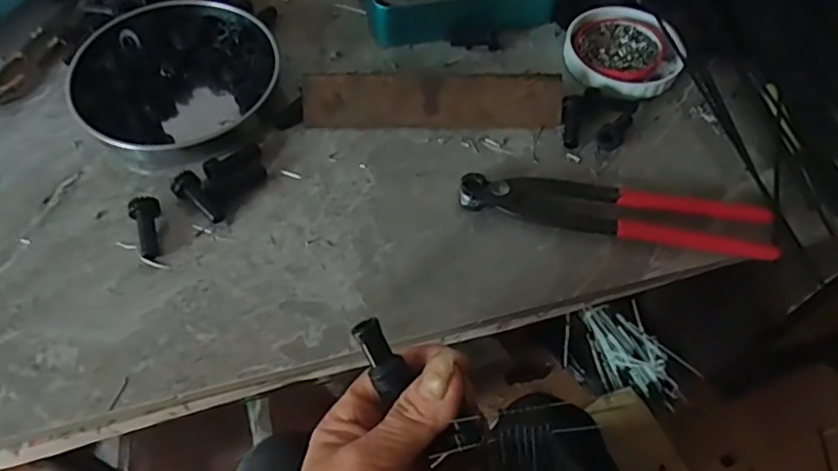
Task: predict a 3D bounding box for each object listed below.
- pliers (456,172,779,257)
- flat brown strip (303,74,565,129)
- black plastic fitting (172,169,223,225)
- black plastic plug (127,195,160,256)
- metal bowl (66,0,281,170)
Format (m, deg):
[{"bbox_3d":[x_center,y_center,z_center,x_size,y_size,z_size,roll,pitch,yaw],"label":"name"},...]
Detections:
[{"bbox_3d":[0.124,-0.014,0.392,0.195,0.016,0.035,8,57,3],"label":"pliers"},{"bbox_3d":[0.011,-0.094,0.433,0.179,0.035,0.006,0,18,-3],"label":"flat brown strip"},{"bbox_3d":[-0.139,-0.022,0.388,0.018,0.014,0.038,-31,63,-20],"label":"black plastic fitting"},{"bbox_3d":[-0.165,-0.004,0.378,0.017,0.016,0.039,-18,62,-13],"label":"black plastic plug"},{"bbox_3d":[-0.167,-0.108,0.432,0.133,0.023,0.129,1,57,-1],"label":"metal bowl"}]

